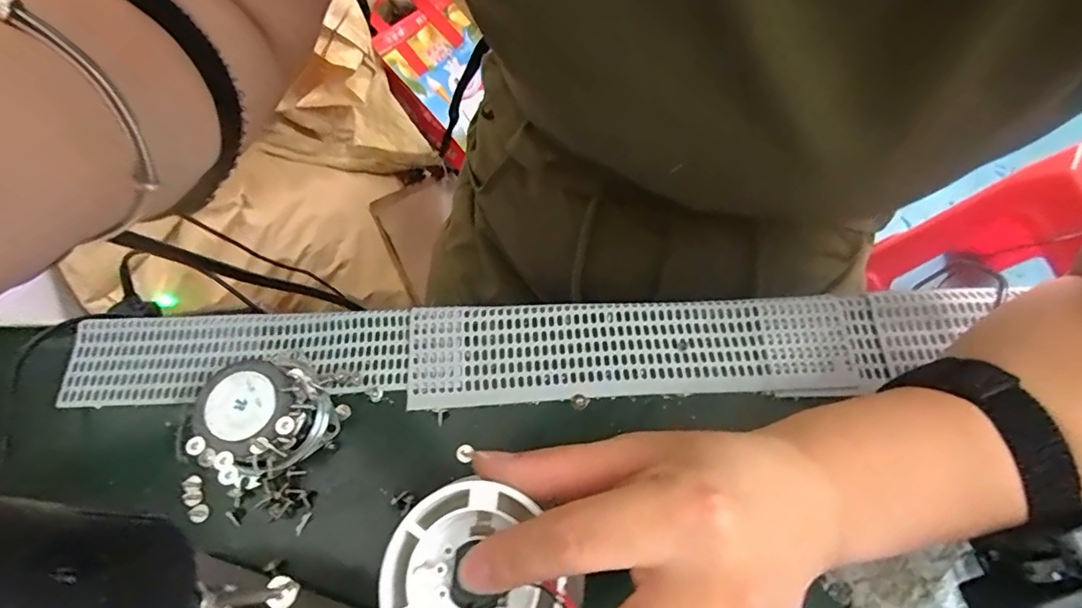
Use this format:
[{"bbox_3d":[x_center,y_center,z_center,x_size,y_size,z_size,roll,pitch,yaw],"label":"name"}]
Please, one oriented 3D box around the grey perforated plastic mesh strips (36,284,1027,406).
[{"bbox_3d":[-0.009,0.024,0.263,0.461,0.005,0.051,-2,68,0],"label":"grey perforated plastic mesh strips"}]

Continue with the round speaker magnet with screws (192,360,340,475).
[{"bbox_3d":[-0.129,0.052,0.241,0.045,0.030,0.047,0,68,1],"label":"round speaker magnet with screws"}]

